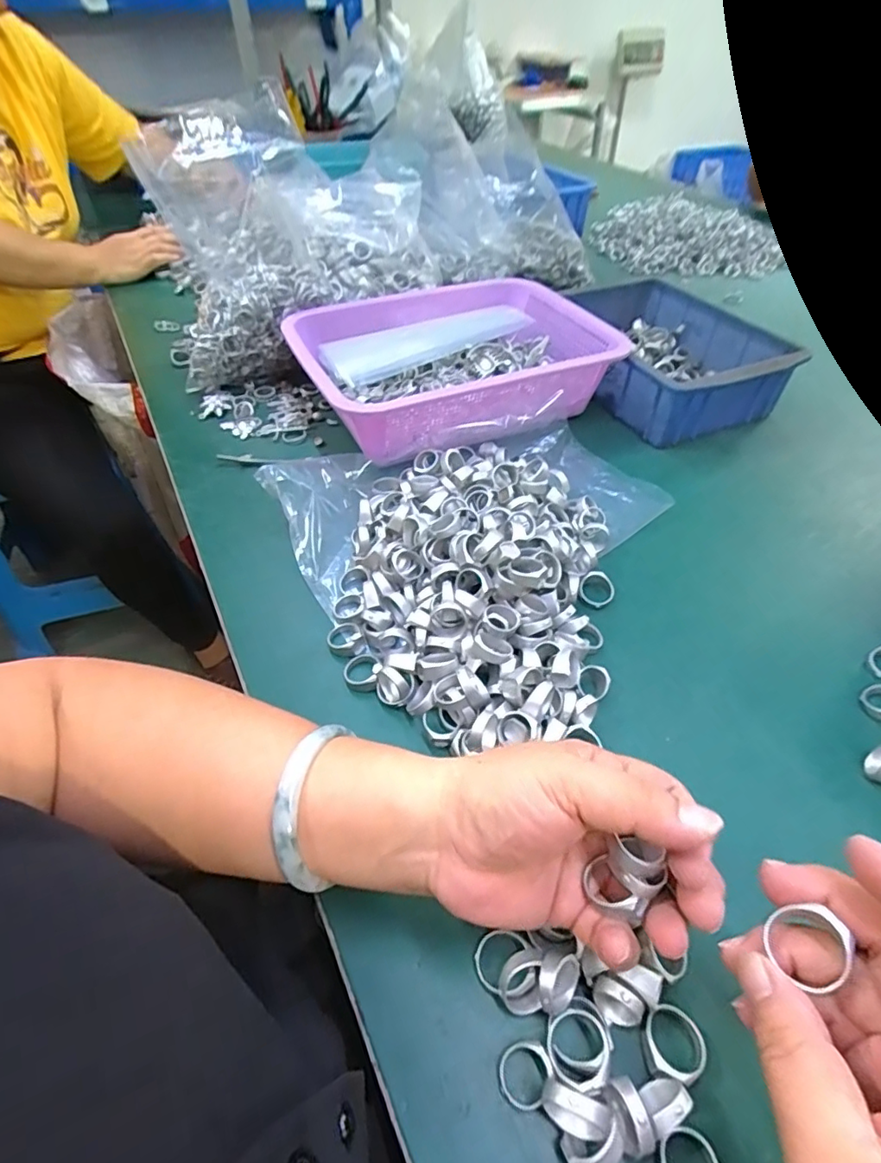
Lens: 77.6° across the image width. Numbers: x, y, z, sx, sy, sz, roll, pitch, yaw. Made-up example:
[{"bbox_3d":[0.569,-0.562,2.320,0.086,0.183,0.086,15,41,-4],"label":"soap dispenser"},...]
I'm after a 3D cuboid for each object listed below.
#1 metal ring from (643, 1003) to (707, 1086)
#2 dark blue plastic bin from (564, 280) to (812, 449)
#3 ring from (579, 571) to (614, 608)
[{"bbox_3d":[0.098,0.193,0.230,0.024,0.006,0.028,14,35,28],"label":"metal ring"},{"bbox_3d":[0.239,-0.253,0.611,0.174,0.071,0.245,-21,50,-19],"label":"dark blue plastic bin"},{"bbox_3d":[0.115,0.006,0.407,0.027,0.012,0.024,-25,52,-22],"label":"ring"}]

